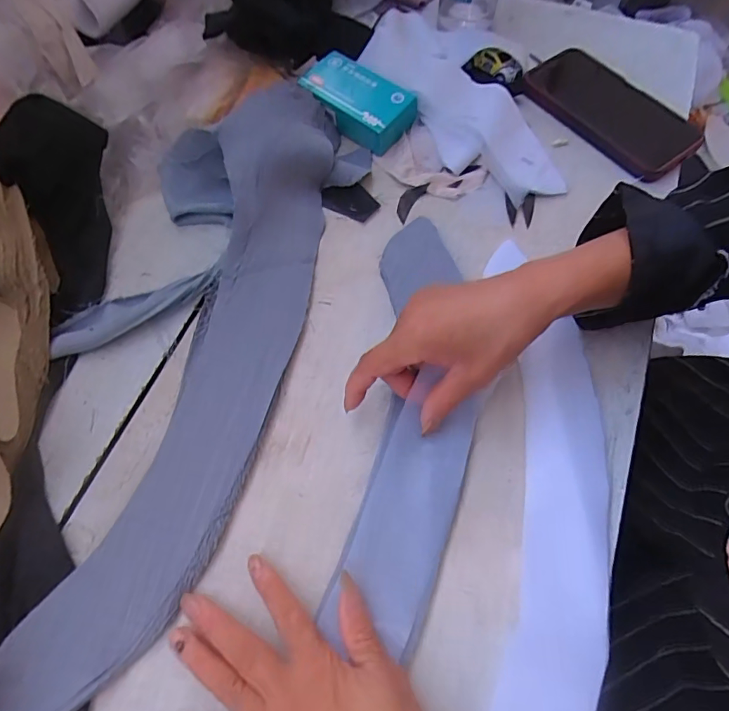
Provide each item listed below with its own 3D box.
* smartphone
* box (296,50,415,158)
[{"bbox_3d":[0.236,-0.238,0.460,0.098,0.012,0.169,-32,70,-13],"label":"smartphone"},{"bbox_3d":[-0.008,-0.239,0.447,0.104,0.034,0.051,36,71,15],"label":"box"}]

